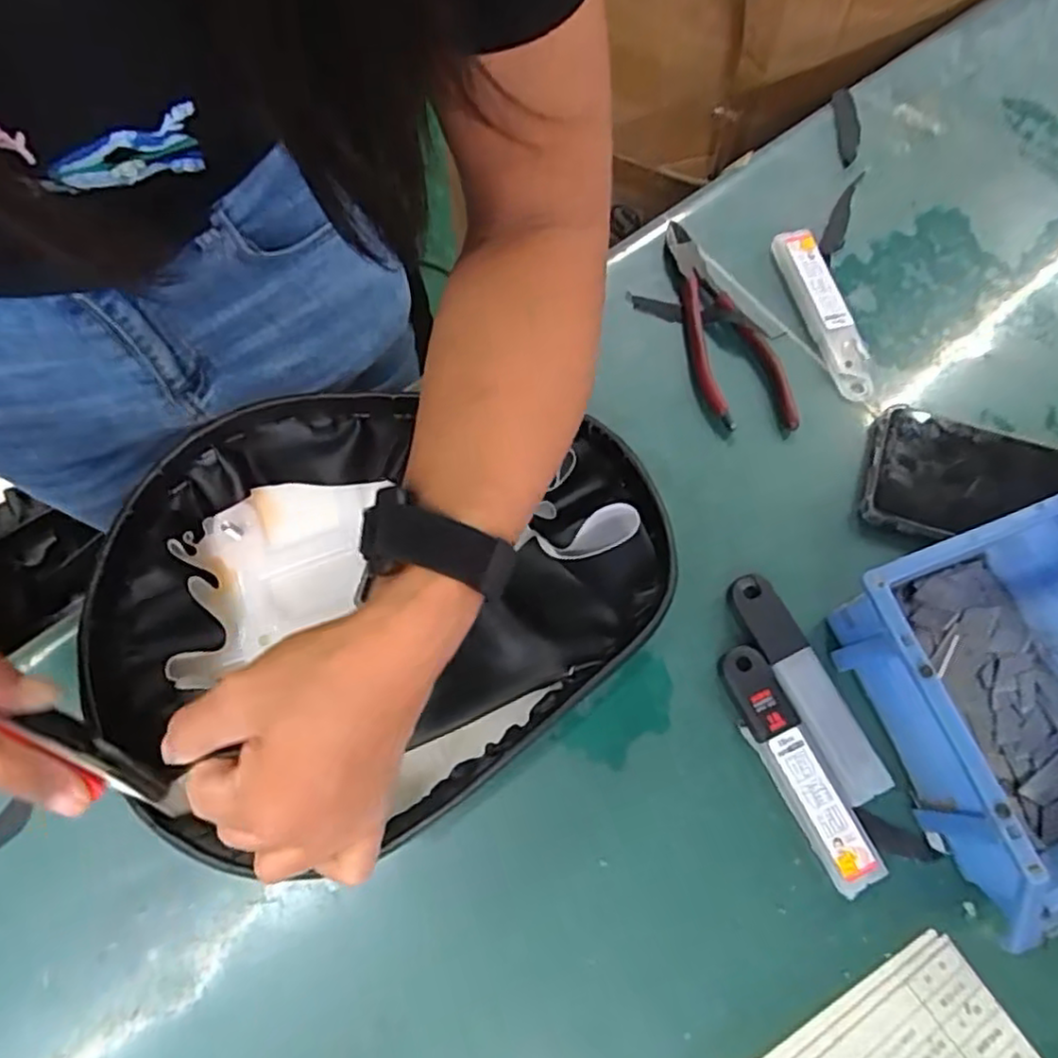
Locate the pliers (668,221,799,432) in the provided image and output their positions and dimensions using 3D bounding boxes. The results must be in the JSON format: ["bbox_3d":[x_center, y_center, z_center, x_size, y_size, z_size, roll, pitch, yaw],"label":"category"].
[{"bbox_3d":[0.123,-0.131,0.451,0.051,0.010,0.156,-17,72,-5],"label":"pliers"}]

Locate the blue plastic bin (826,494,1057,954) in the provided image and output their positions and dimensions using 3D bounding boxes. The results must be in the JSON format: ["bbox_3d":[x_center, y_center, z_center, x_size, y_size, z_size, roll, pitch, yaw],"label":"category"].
[{"bbox_3d":[0.242,0.088,0.340,0.113,0.074,0.170,-20,72,-6],"label":"blue plastic bin"}]

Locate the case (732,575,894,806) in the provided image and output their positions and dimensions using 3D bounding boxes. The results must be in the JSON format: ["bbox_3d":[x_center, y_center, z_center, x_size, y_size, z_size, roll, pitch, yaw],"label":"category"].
[{"bbox_3d":[0.150,0.084,0.379,0.027,0.009,0.127,-25,73,-7],"label":"case"}]

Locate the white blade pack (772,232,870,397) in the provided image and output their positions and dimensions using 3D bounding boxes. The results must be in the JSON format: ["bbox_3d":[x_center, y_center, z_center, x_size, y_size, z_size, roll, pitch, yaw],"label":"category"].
[{"bbox_3d":[0.193,-0.142,0.453,0.025,0.014,0.124,-13,72,-3],"label":"white blade pack"}]

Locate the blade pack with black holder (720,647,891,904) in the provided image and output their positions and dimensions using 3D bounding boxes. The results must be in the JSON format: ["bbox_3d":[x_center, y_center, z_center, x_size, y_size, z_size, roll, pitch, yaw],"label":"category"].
[{"bbox_3d":[0.140,0.123,0.366,0.027,0.014,0.127,-25,73,-7],"label":"blade pack with black holder"}]

